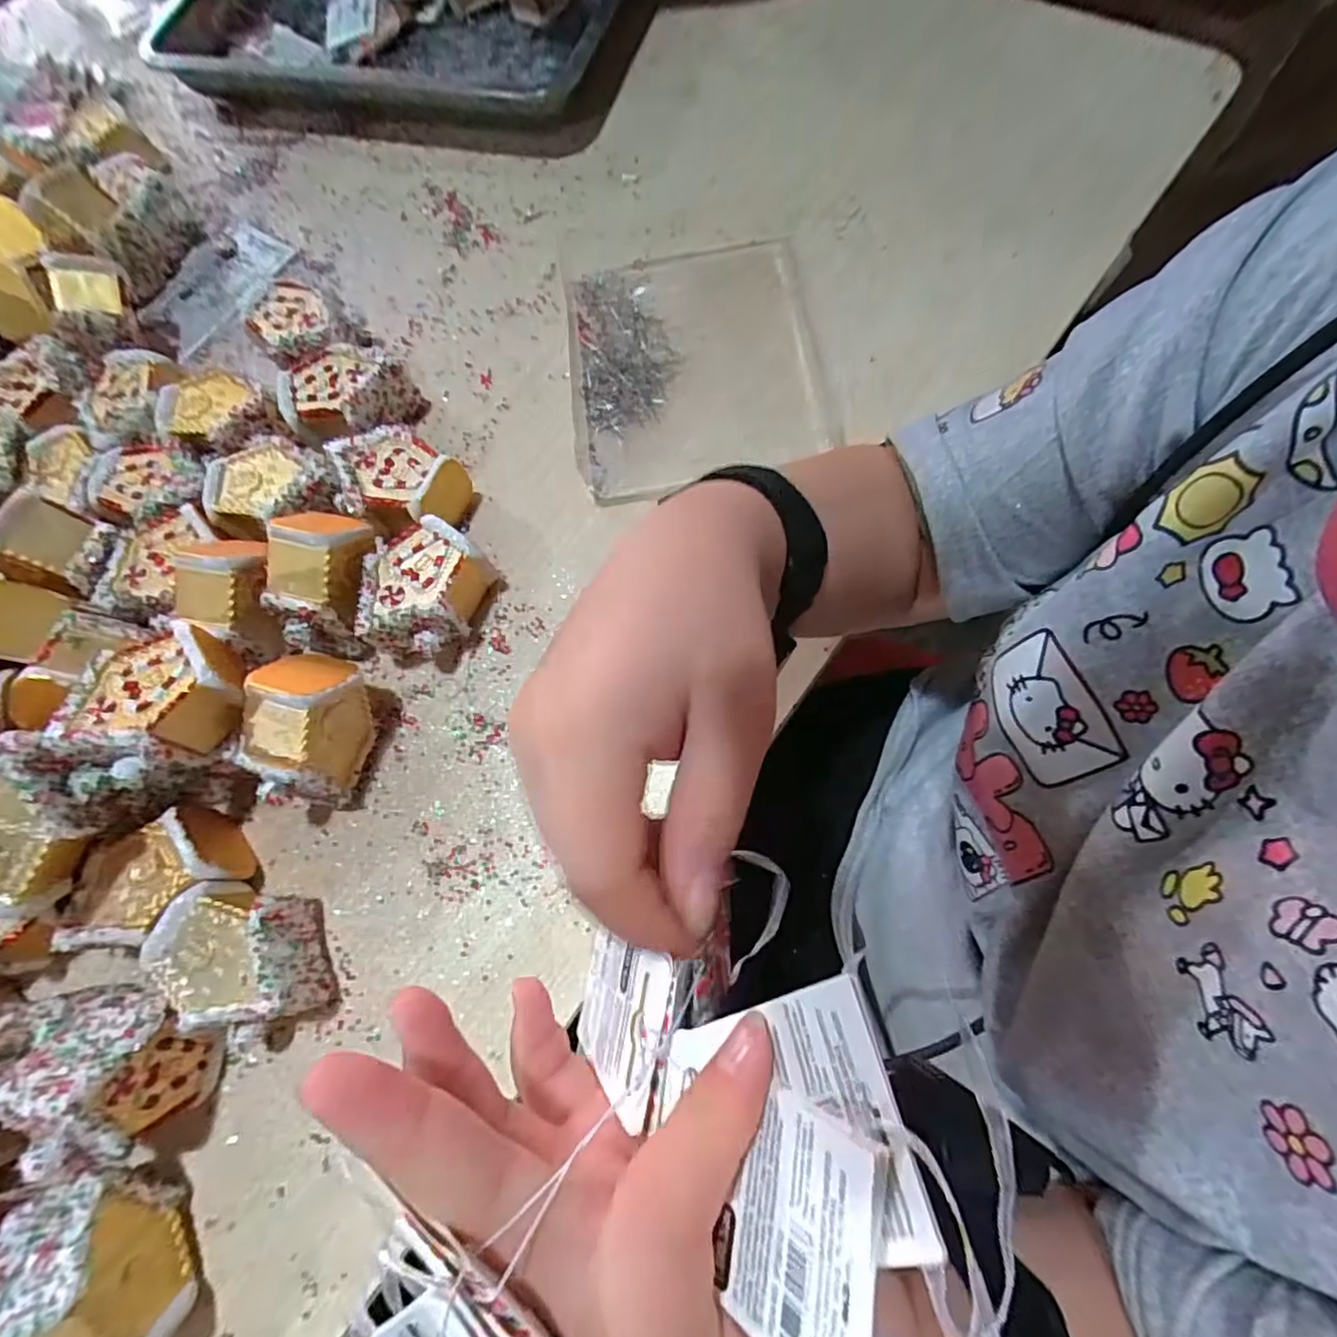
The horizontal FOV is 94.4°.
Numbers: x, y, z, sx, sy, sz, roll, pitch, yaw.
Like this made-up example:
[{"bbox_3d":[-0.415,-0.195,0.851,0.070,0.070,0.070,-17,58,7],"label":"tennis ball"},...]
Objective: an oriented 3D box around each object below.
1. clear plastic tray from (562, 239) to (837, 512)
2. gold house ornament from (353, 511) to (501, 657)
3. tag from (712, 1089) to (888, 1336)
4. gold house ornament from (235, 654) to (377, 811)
[{"bbox_3d":[0.020,-0.219,0.447,0.180,0.008,0.196,-10,75,-3],"label":"clear plastic tray"},{"bbox_3d":[-0.148,-0.045,0.384,0.064,0.047,0.082,19,75,11],"label":"gold house ornament"},{"bbox_3d":[0.025,0.109,0.119,0.004,0.033,0.044,17,77,-35],"label":"tag"},{"bbox_3d":[-0.200,0.035,0.352,0.048,0.070,0.082,8,73,8],"label":"gold house ornament"}]

